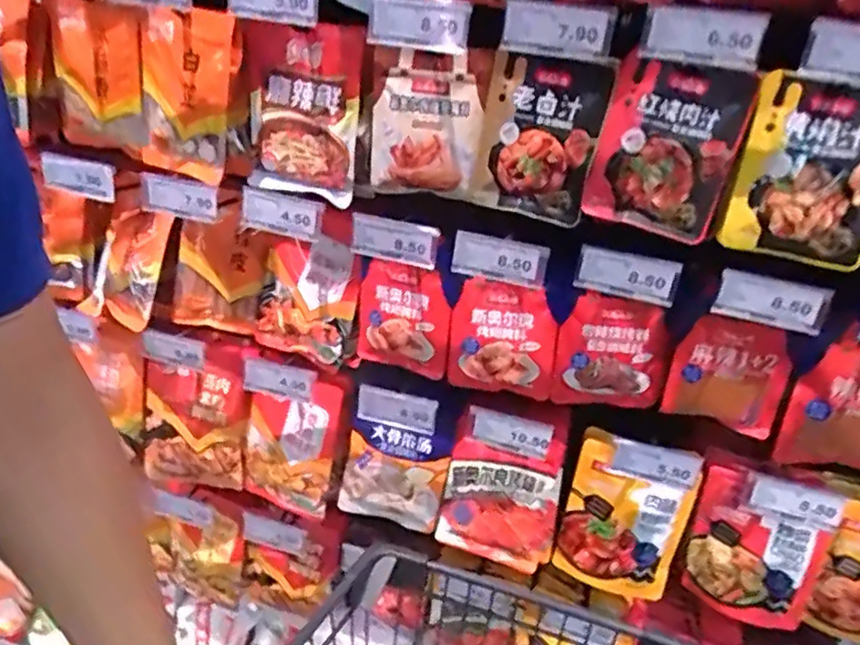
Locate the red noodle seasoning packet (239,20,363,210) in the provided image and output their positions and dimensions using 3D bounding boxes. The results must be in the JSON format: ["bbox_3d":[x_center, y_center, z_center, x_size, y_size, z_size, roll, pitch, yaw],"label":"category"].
[{"bbox_3d":[-0.161,-0.257,0.800,0.153,0.196,0.023,17,28,20],"label":"red noodle seasoning packet"}]

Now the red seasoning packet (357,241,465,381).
[{"bbox_3d":[-0.032,-0.018,0.826,0.131,0.162,0.033,19,28,24],"label":"red seasoning packet"}]

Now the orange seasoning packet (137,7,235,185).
[{"bbox_3d":[-0.309,-0.282,0.812,0.148,0.187,0.034,19,28,24],"label":"orange seasoning packet"}]

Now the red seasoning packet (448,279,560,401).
[{"bbox_3d":[0.088,0.024,0.793,0.123,0.133,0.036,15,27,16],"label":"red seasoning packet"}]

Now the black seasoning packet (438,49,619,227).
[{"bbox_3d":[0.110,-0.200,0.710,0.146,0.161,0.031,15,27,17],"label":"black seasoning packet"}]

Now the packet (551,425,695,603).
[{"bbox_3d":[0.242,0.250,0.830,0.142,0.197,0.027,15,13,15],"label":"packet"}]

